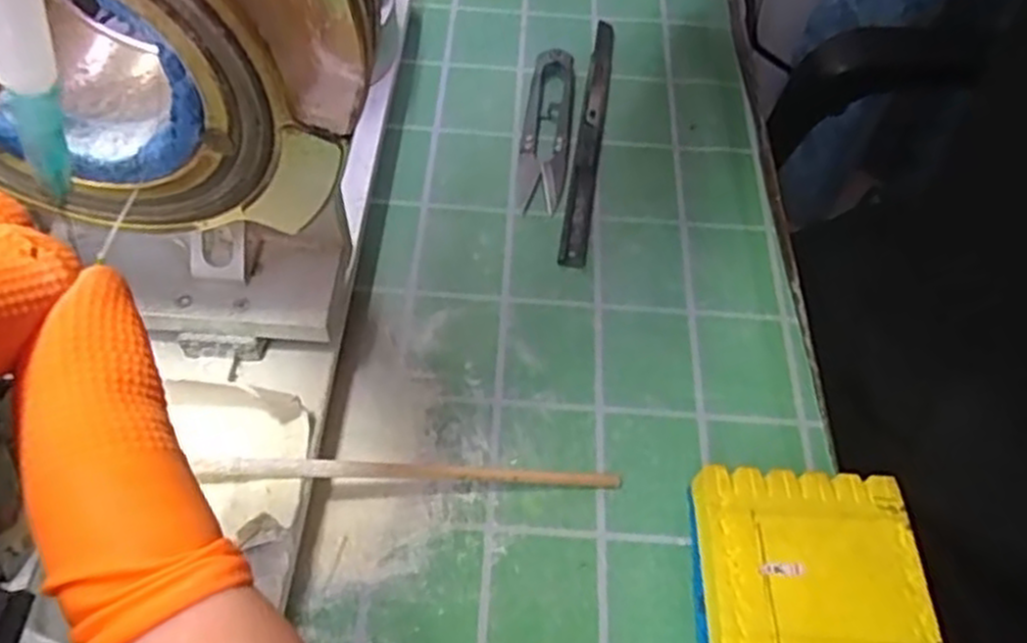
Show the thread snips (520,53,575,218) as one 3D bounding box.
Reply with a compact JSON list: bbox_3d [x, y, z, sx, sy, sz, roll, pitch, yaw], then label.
[{"bbox_3d":[0.016,-0.093,0.368,0.022,0.009,0.099,7,57,1],"label":"thread snips"}]

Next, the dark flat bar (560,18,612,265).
[{"bbox_3d":[0.037,-0.092,0.369,0.011,0.008,0.159,9,57,2],"label":"dark flat bar"}]

